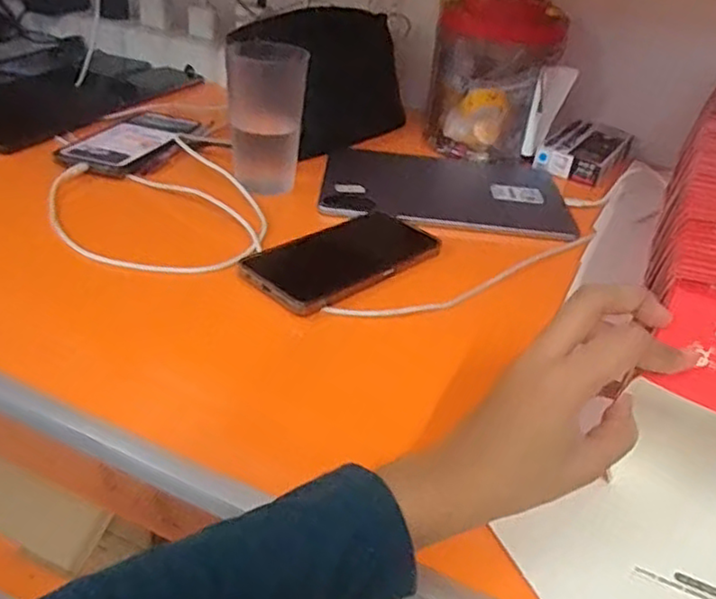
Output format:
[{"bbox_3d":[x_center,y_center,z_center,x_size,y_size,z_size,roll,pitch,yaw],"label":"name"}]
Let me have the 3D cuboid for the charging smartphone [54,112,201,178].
[{"bbox_3d":[-0.238,-0.171,0.706,0.082,0.013,0.174,17,34,7],"label":"charging smartphone"}]

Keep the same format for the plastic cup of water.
[{"bbox_3d":[-0.089,-0.183,0.648,0.071,0.127,0.072,2,34,-7],"label":"plastic cup of water"}]

